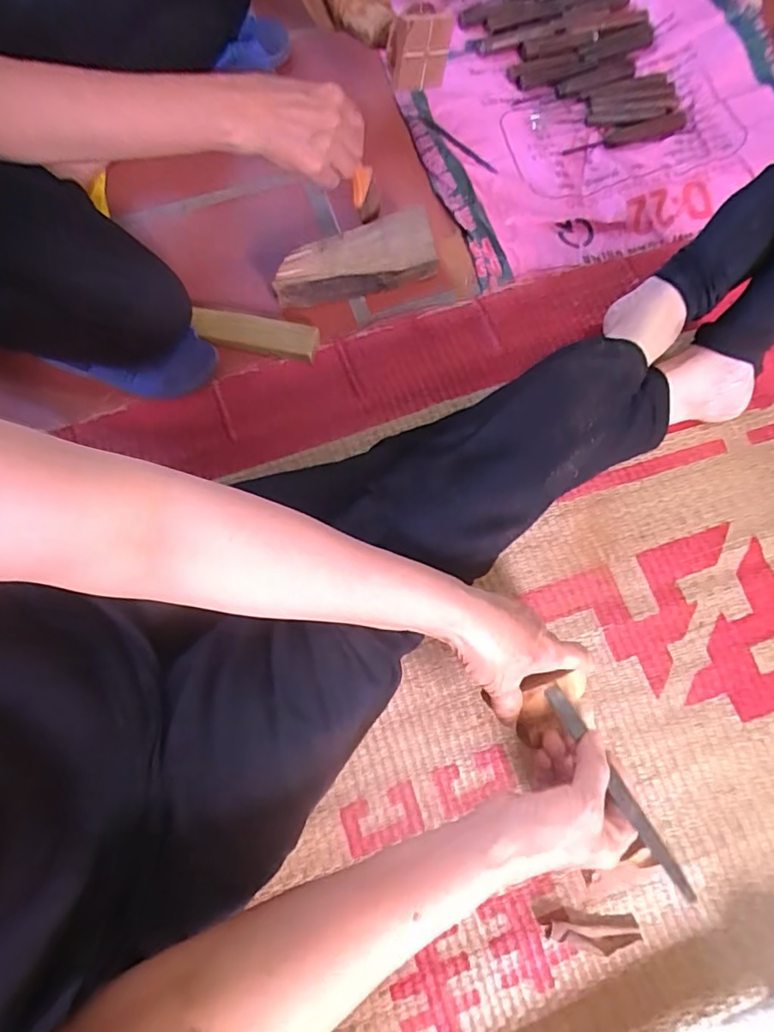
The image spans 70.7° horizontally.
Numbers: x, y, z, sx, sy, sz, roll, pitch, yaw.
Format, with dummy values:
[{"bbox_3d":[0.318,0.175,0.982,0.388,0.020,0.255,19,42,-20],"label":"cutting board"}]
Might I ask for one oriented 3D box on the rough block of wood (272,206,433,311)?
[{"bbox_3d":[-0.040,-0.297,0.644,0.188,0.084,0.045,-15,73,-3],"label":"rough block of wood"}]

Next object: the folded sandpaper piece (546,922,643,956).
[{"bbox_3d":[0.181,0.371,0.478,0.080,0.010,0.022,4,73,3],"label":"folded sandpaper piece"}]

